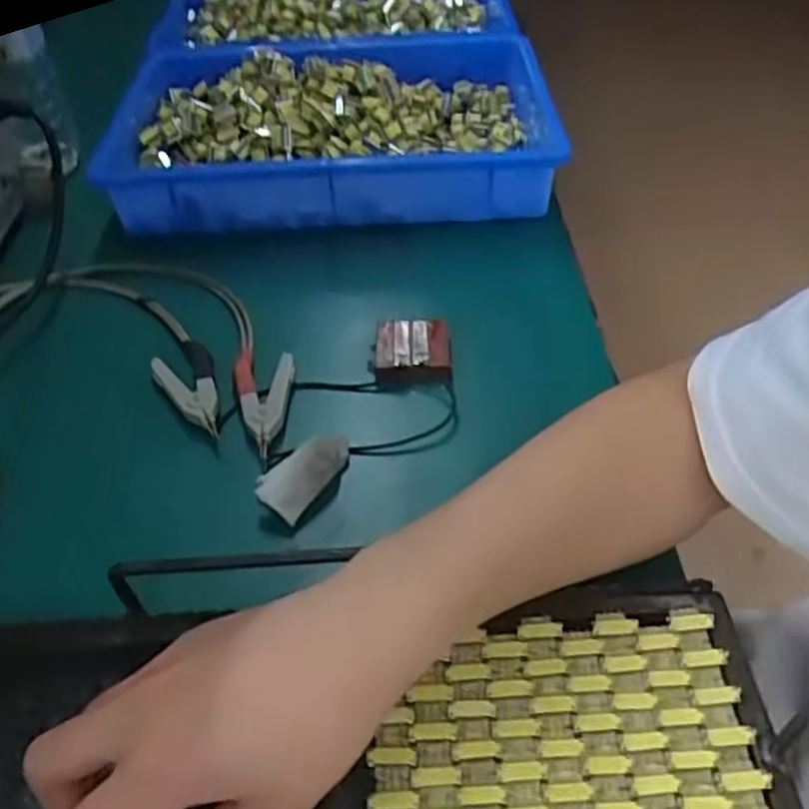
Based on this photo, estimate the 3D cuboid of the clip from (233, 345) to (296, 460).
[{"bbox_3d":[-0.089,-0.005,0.463,0.036,0.010,0.088,0,46,2],"label":"clip"}]

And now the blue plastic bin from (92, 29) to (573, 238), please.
[{"bbox_3d":[-0.051,-0.263,0.689,0.368,0.061,0.286,0,46,2],"label":"blue plastic bin"}]

